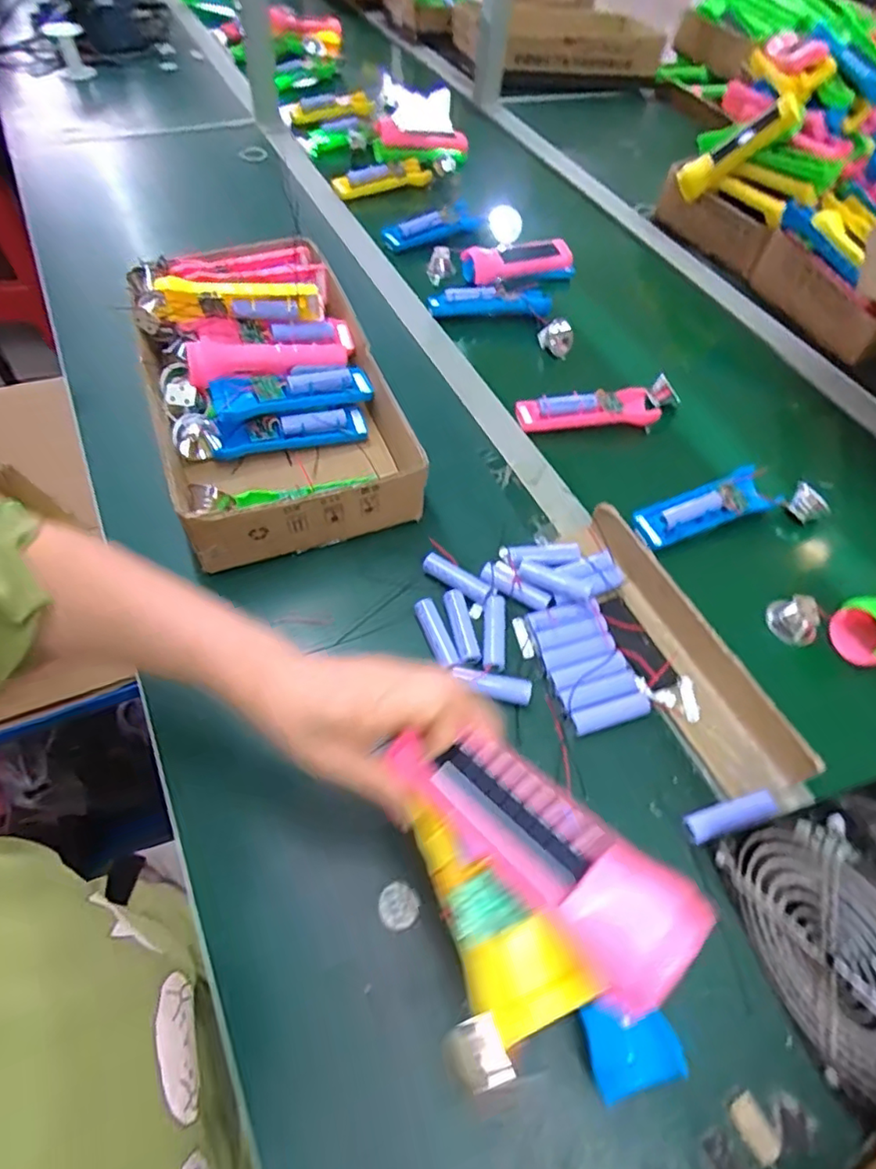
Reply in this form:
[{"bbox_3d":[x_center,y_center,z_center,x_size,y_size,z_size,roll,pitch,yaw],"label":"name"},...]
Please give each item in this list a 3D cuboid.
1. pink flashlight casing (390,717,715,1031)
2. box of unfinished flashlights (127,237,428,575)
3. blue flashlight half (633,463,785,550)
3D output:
[{"bbox_3d":[0.043,0.119,0.271,0.150,0.035,0.050,30,60,34],"label":"pink flashlight casing"},{"bbox_3d":[-0.176,-0.212,0.607,0.220,0.109,0.387,-16,59,-15],"label":"box of unfinished flashlights"},{"bbox_3d":[0.272,-0.077,0.591,0.145,0.023,0.045,-19,60,-17],"label":"blue flashlight half"}]

